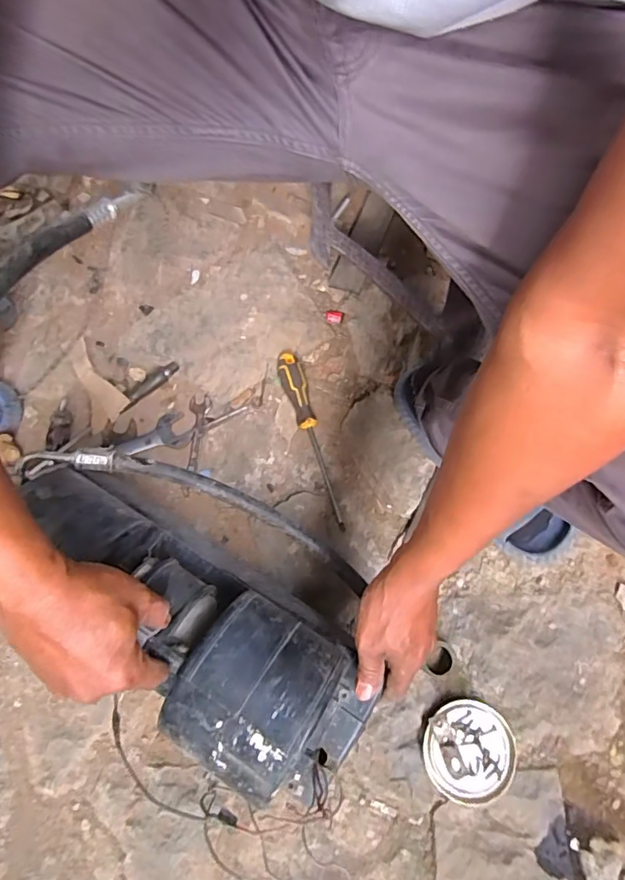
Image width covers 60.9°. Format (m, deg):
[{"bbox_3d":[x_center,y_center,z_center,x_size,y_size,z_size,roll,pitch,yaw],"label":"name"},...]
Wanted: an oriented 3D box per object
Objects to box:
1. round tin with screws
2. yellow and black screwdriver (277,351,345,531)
[{"bbox_3d":[0.181,0.361,0.618,0.101,0.016,0.104,-1,75,2],"label":"round tin with screws"},{"bbox_3d":[0.001,-0.005,0.722,0.032,0.032,0.253,-19,75,-3],"label":"yellow and black screwdriver"}]

